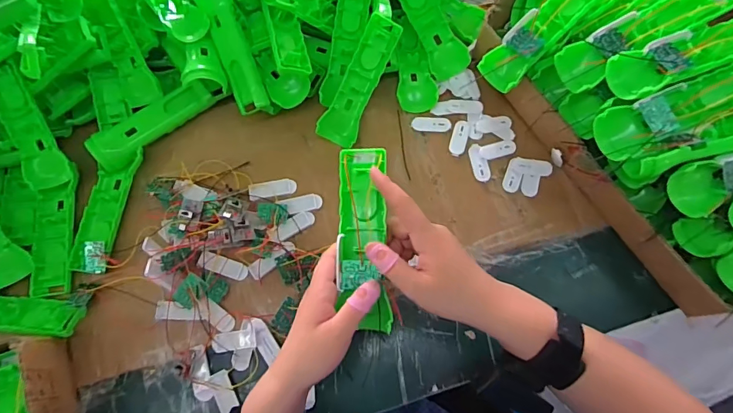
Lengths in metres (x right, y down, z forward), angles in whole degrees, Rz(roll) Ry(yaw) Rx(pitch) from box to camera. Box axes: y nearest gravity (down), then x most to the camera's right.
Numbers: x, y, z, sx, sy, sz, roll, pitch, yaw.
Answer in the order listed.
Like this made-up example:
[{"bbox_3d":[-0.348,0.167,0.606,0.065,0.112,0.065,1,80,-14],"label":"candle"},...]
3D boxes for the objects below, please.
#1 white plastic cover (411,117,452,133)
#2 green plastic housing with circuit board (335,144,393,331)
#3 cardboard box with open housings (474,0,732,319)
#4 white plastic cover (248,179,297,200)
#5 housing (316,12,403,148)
[{"bbox_3d":[0.084,-0.107,0.557,0.050,0.004,0.021,7,69,5],"label":"white plastic cover"},{"bbox_3d":[-0.002,0.027,0.379,0.045,0.018,0.160,-4,81,1],"label":"green plastic housing with circuit board"},{"bbox_3d":[0.318,-0.110,0.474,0.222,0.149,0.431,-34,71,-10],"label":"cardboard box with open housings"},{"bbox_3d":[-0.118,-0.022,0.538,0.058,0.004,0.022,-11,69,-2],"label":"white plastic cover"},{"bbox_3d":[-0.008,-0.156,0.534,0.042,0.024,0.162,27,97,12],"label":"housing"}]

